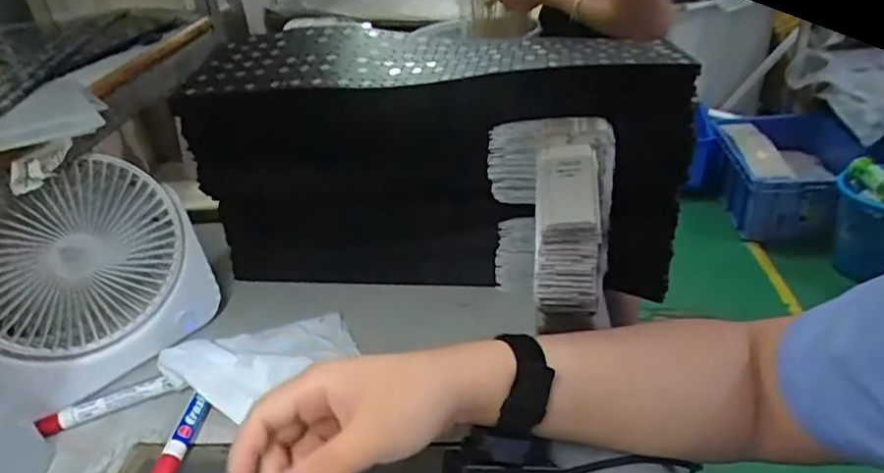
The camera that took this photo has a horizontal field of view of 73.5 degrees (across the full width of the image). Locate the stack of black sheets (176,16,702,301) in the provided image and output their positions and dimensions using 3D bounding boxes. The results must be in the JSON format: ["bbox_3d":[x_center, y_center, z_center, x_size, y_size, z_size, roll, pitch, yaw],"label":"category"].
[{"bbox_3d":[-0.004,-0.068,0.561,0.429,0.221,0.121,2,34,12],"label":"stack of black sheets"}]

